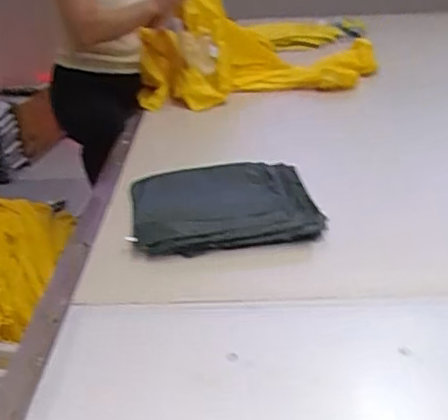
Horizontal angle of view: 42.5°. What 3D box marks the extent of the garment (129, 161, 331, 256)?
[{"bbox_3d":[-0.002,-0.022,1.093,0.337,0.039,0.332,-7,27,-5],"label":"garment"}]

